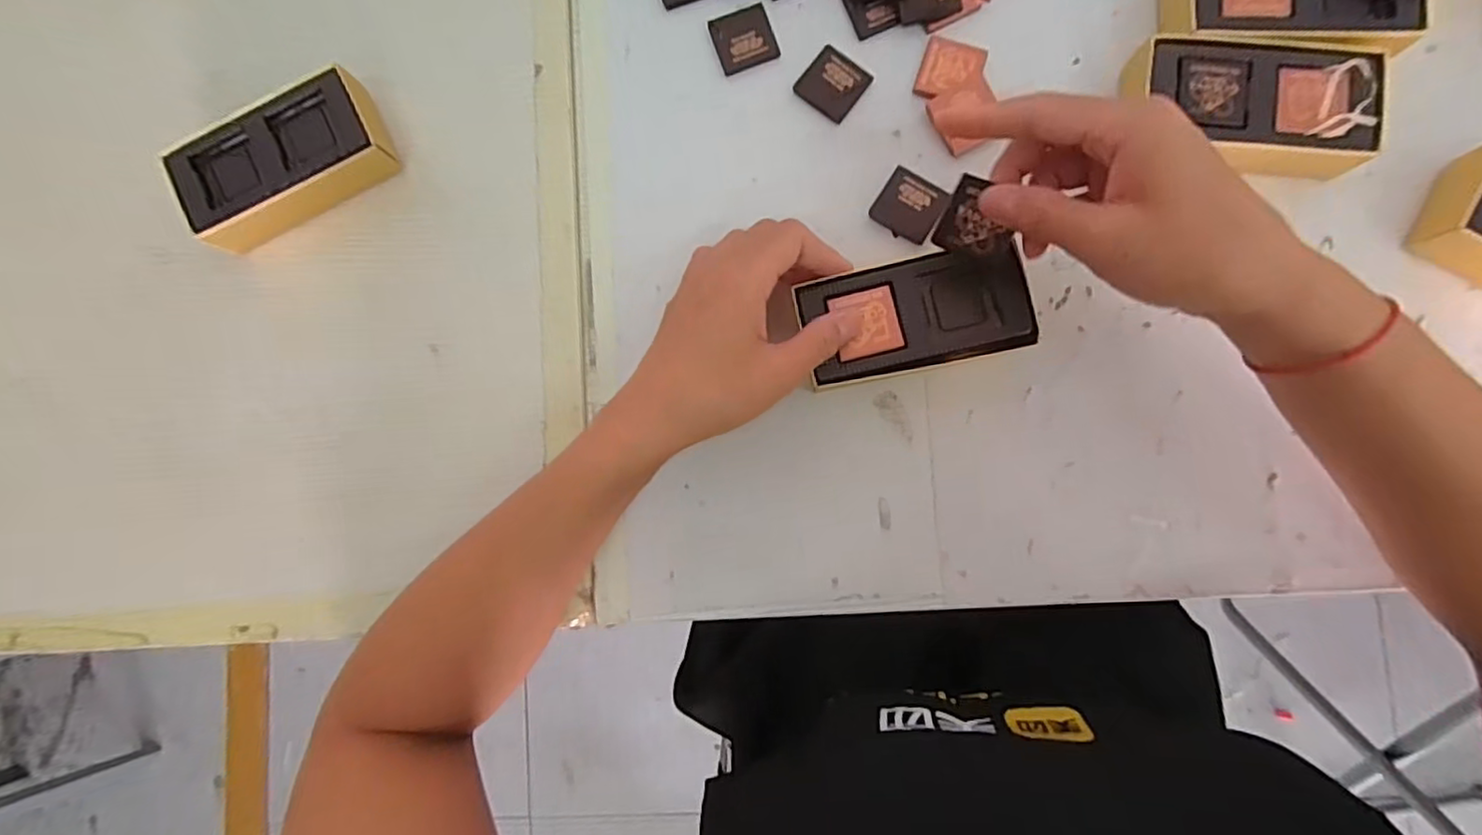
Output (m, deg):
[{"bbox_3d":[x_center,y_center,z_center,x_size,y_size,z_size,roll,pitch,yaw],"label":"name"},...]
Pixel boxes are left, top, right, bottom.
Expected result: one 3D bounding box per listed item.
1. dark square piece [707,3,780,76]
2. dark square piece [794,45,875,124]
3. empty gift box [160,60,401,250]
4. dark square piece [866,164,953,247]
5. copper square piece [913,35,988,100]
[{"bbox_3d":[0.002,-0.218,0.371,0.033,0.004,0.035,-18,85,2],"label":"dark square piece"},{"bbox_3d":[0.053,-0.189,0.365,0.034,0.004,0.034,37,88,5],"label":"dark square piece"},{"bbox_3d":[-0.259,-0.145,0.368,0.111,0.029,0.061,-24,85,1],"label":"empty gift box"},{"bbox_3d":[0.094,-0.118,0.360,0.035,0.006,0.033,34,88,5],"label":"dark square piece"},{"bbox_3d":[0.118,-0.194,0.360,0.034,0.004,0.034,16,87,4],"label":"copper square piece"}]

